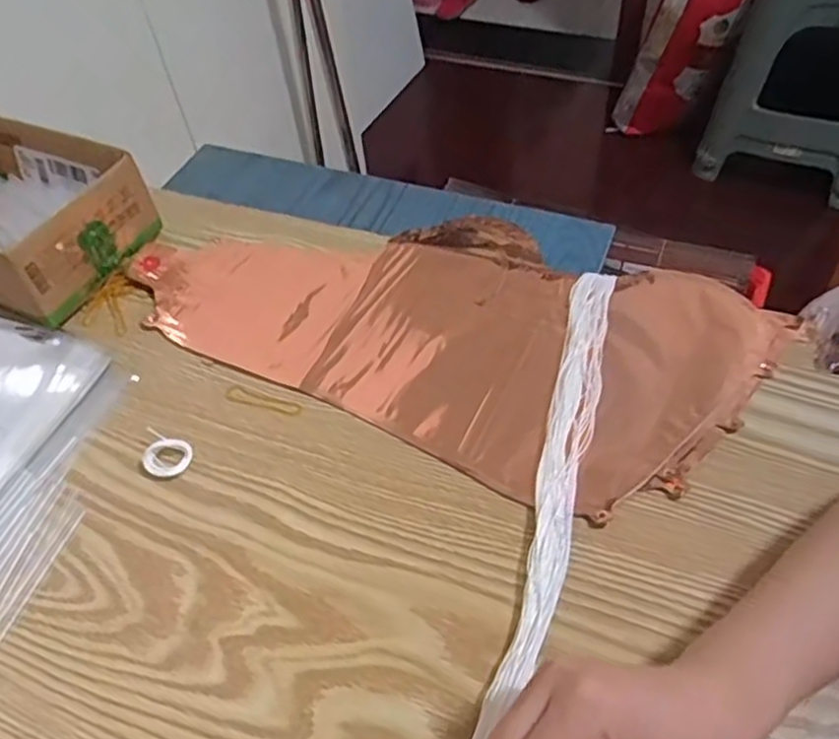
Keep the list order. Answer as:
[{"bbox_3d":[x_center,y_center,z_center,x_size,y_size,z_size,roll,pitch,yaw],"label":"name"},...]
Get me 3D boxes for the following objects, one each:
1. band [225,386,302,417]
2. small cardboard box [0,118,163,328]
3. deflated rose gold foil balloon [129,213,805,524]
[{"bbox_3d":[-0.102,0.021,0.462,0.054,0.004,0.010,15,54,16],"label":"band"},{"bbox_3d":[-0.317,-0.123,0.545,0.192,0.069,0.127,20,56,20],"label":"small cardboard box"},{"bbox_3d":[0.015,-0.047,0.496,0.417,0.014,0.216,22,57,21],"label":"deflated rose gold foil balloon"}]

